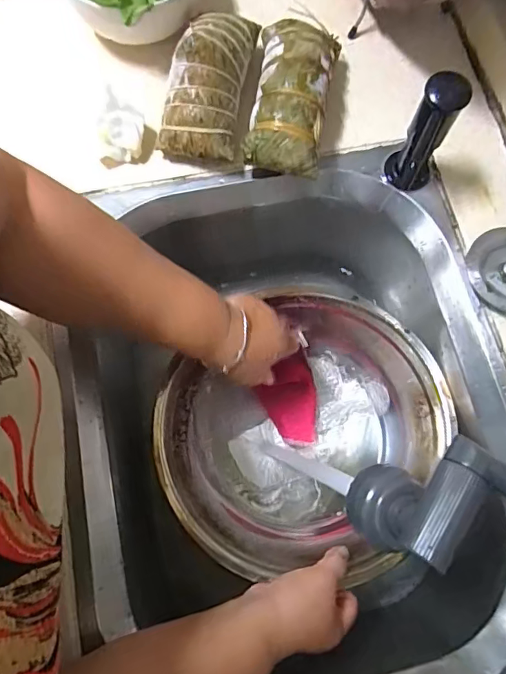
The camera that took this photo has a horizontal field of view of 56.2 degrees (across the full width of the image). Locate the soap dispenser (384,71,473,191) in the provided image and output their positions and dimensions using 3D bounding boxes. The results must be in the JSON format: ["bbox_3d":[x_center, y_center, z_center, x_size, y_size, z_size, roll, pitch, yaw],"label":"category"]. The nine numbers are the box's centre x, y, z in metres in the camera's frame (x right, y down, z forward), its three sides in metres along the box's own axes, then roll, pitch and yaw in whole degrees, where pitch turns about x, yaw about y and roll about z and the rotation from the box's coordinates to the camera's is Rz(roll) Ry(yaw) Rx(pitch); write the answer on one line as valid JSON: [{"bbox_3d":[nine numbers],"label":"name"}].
[{"bbox_3d":[0.162,-0.186,0.442,0.042,0.117,0.036,26,76,6],"label":"soap dispenser"}]

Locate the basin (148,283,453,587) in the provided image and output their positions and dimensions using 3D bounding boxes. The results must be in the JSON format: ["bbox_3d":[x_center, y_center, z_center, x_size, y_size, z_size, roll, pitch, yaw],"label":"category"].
[{"bbox_3d":[0.042,0.088,0.515,0.253,0.110,0.277,0,77,-1],"label":"basin"}]

